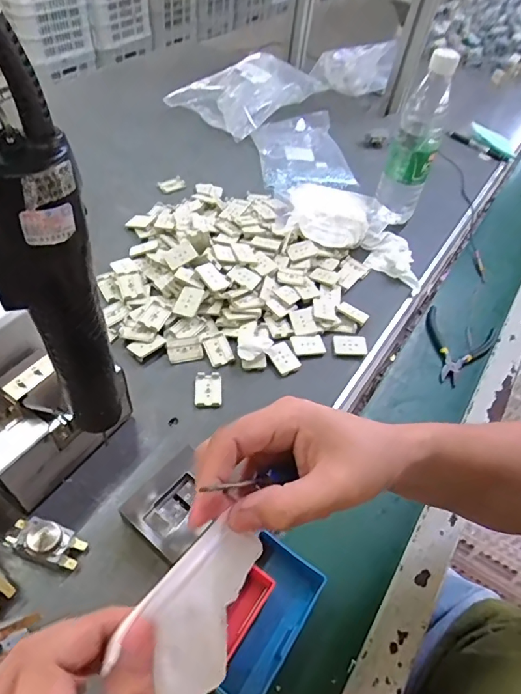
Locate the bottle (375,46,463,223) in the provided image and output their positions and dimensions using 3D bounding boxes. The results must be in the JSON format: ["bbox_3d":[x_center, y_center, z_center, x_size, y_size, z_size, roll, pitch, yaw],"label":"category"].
[{"bbox_3d":[0.221,-0.297,0.658,0.065,0.226,0.078,20,50,8],"label":"bottle"}]

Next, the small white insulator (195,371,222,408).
[{"bbox_3d":[-0.055,0.044,0.484,0.028,0.004,0.041,2,50,-8],"label":"small white insulator"}]

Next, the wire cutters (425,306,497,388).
[{"bbox_3d":[0.256,0.002,0.606,0.091,0.015,0.122,24,51,11],"label":"wire cutters"}]

